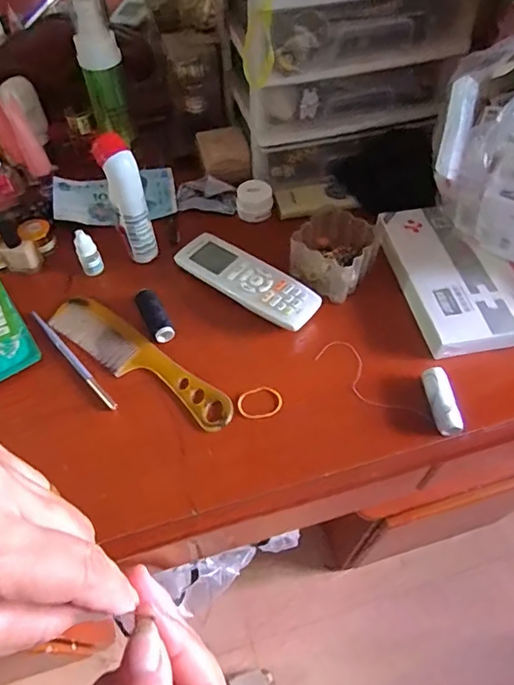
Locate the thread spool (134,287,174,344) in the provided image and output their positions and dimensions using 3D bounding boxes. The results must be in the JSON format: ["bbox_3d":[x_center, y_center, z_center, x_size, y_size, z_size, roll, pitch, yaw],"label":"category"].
[{"bbox_3d":[-0.099,-0.026,0.469,0.021,0.019,0.060,-24,58,-14],"label":"thread spool"}]

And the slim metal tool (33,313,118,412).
[{"bbox_3d":[-0.173,0.013,0.452,0.008,0.004,0.146,-39,63,-22],"label":"slim metal tool"}]

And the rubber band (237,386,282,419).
[{"bbox_3d":[0.003,0.052,0.424,0.039,0.004,0.030,-22,58,-13],"label":"rubber band"}]

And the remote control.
[{"bbox_3d":[-0.013,-0.061,0.488,0.157,0.025,0.054,36,64,23],"label":"remote control"}]

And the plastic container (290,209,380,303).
[{"bbox_3d":[0.080,-0.093,0.491,0.070,0.055,0.077,30,61,20],"label":"plastic container"}]

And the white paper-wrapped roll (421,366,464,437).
[{"bbox_3d":[0.155,0.050,0.411,0.022,0.019,0.058,-6,56,-3],"label":"white paper-wrapped roll"}]

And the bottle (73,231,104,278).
[{"bbox_3d":[-0.174,-0.092,0.498,0.022,0.044,0.017,-25,59,-15],"label":"bottle"}]

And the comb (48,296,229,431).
[{"bbox_3d":[-0.111,0.016,0.449,0.209,0.004,0.044,32,62,21],"label":"comb"}]

